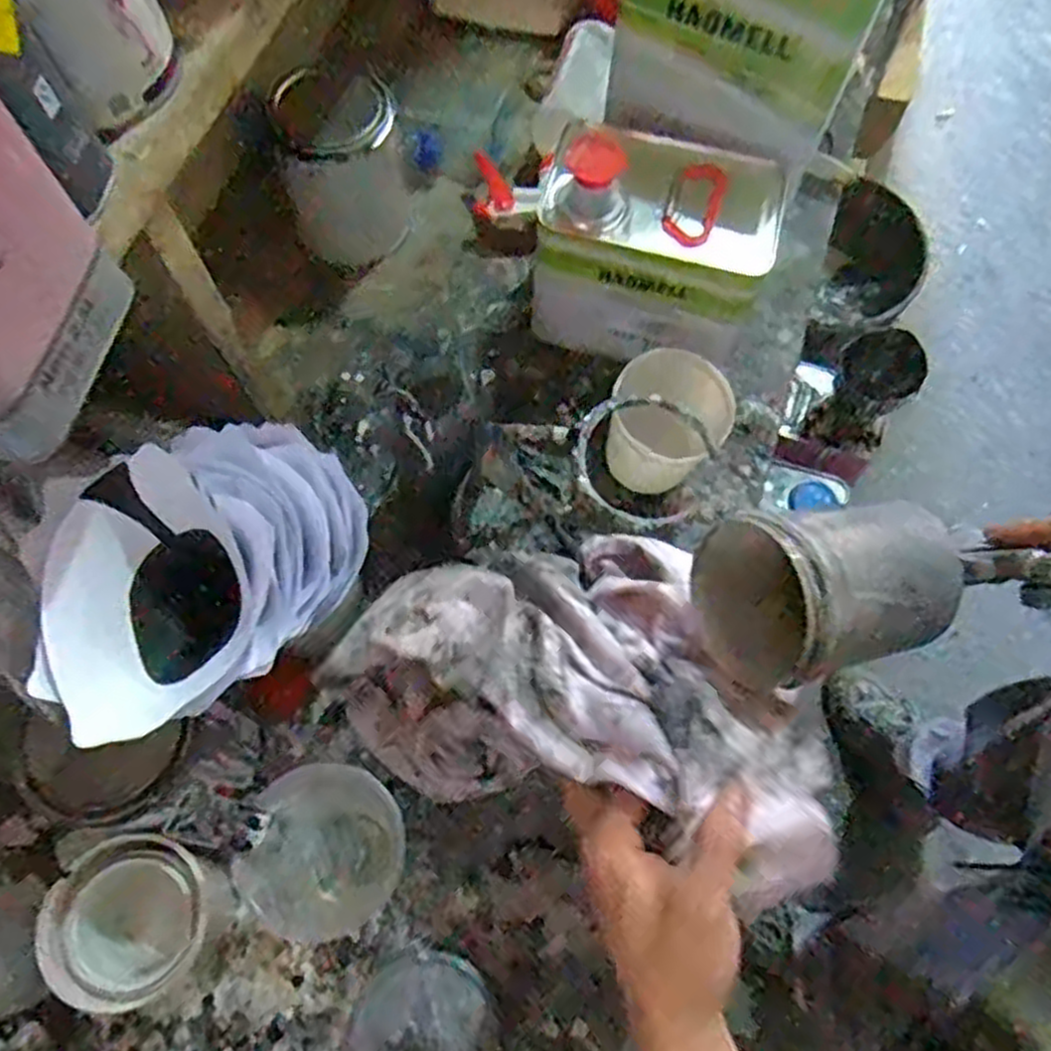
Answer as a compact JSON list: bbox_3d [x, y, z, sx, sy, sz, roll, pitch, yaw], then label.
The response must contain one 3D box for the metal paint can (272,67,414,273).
[{"bbox_3d":[-0.158,-0.309,0.693,0.115,0.118,0.104,-15,67,-4],"label":"metal paint can"}]

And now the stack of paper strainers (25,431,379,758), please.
[{"bbox_3d":[-0.178,0.025,0.442,0.130,0.077,0.190,41,74,17],"label":"stack of paper strainers"}]

